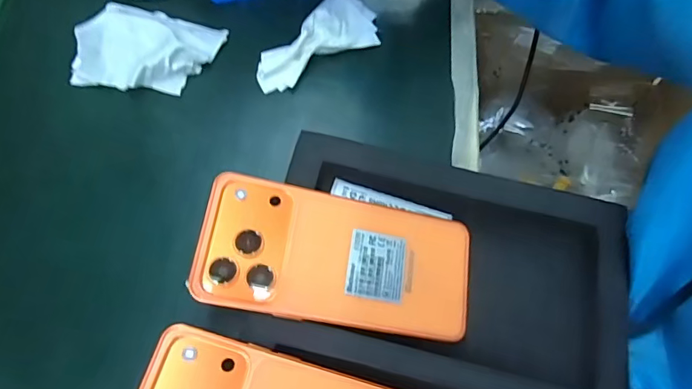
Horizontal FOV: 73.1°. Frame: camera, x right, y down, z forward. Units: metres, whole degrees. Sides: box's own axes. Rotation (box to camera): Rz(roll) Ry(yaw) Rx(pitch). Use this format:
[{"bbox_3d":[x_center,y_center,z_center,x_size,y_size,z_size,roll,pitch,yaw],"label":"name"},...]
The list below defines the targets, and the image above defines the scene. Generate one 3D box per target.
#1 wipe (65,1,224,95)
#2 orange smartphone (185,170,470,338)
[{"bbox_3d":[-0.150,-0.111,0.347,0.094,0.028,0.074,15,69,6],"label":"wipe"},{"bbox_3d":[-0.003,0.038,0.277,0.161,0.005,0.076,12,71,-11],"label":"orange smartphone"}]

